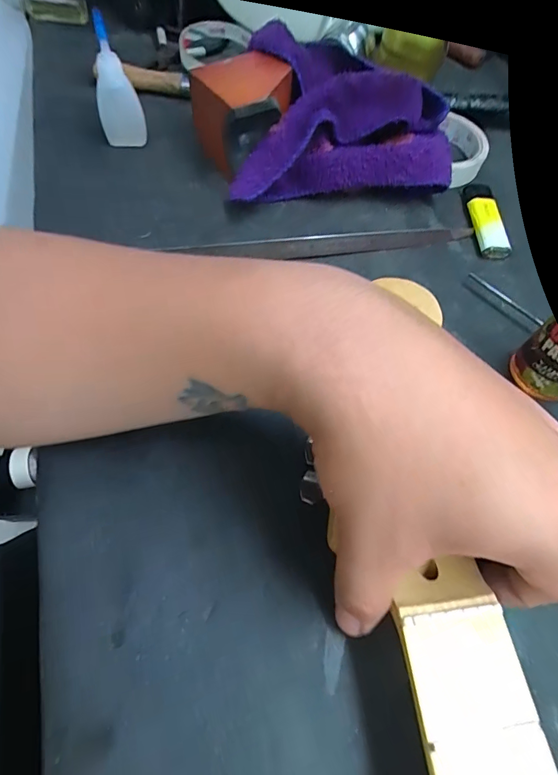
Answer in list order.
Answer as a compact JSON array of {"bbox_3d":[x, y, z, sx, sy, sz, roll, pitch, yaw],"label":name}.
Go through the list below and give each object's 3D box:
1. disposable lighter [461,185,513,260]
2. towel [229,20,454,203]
[{"bbox_3d":[0.167,-0.135,0.324,0.024,0.011,0.076,3,61,-1],"label":"disposable lighter"},{"bbox_3d":[0.055,-0.207,0.314,0.164,0.022,0.136,7,89,-1],"label":"towel"}]

